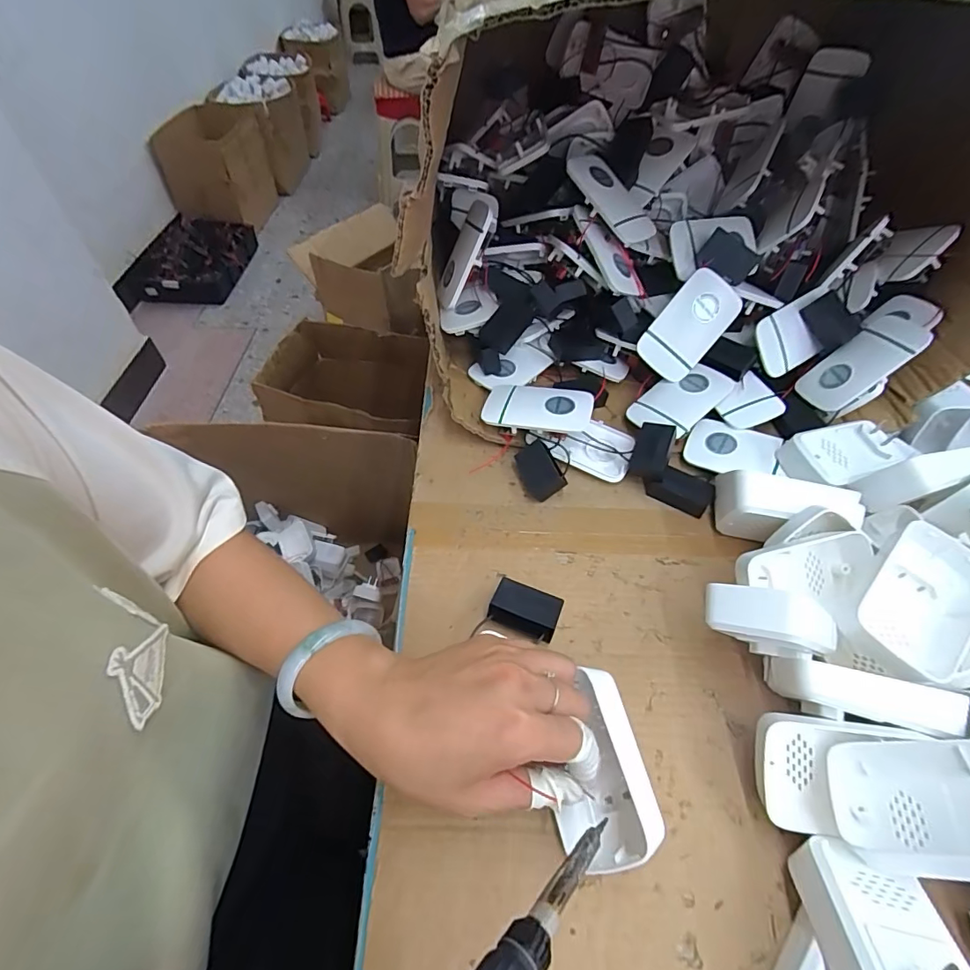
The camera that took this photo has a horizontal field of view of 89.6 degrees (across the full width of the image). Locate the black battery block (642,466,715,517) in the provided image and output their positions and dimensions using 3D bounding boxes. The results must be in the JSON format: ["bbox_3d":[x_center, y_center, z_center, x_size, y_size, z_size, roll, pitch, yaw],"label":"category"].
[{"bbox_3d":[0.169,0.004,0.428,0.055,0.024,0.029,24,54,16],"label":"black battery block"}]

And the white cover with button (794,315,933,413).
[{"bbox_3d":[0.340,-0.112,0.446,0.012,0.097,0.059,32,29,-33],"label":"white cover with button"}]

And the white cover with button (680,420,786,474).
[{"bbox_3d":[0.226,-0.032,0.449,0.076,0.011,0.053,16,63,19],"label":"white cover with button"}]

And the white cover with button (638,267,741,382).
[{"bbox_3d":[0.192,-0.150,0.460,0.058,0.096,0.009,38,14,-3],"label":"white cover with button"}]

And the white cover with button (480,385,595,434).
[{"bbox_3d":[0.048,-0.070,0.444,0.096,0.009,0.054,7,48,15],"label":"white cover with button"}]

